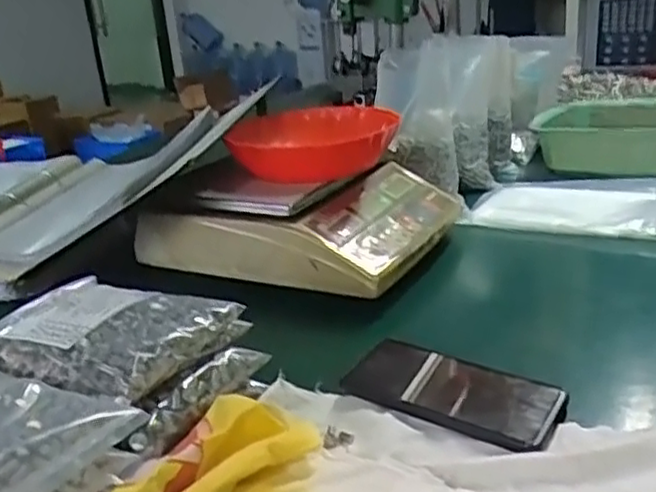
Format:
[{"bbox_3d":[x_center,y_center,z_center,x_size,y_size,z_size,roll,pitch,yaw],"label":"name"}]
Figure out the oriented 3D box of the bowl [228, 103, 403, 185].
[{"bbox_3d":[-0.012,-0.117,0.850,0.186,0.079,0.186,-4,22,2],"label":"bowl"}]

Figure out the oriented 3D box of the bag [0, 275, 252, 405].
[{"bbox_3d":[-0.173,0.064,0.517,0.169,0.037,0.132,7,25,27],"label":"bag"}]

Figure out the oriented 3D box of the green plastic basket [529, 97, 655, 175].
[{"bbox_3d":[0.461,-0.172,1.036,0.278,0.090,0.191,13,28,38],"label":"green plastic basket"}]

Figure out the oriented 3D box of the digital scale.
[{"bbox_3d":[-0.028,-0.055,0.831,0.316,0.103,0.249,7,25,27],"label":"digital scale"}]

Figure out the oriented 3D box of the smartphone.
[{"bbox_3d":[0.096,0.111,0.535,0.162,0.012,0.078,12,27,35],"label":"smartphone"}]

